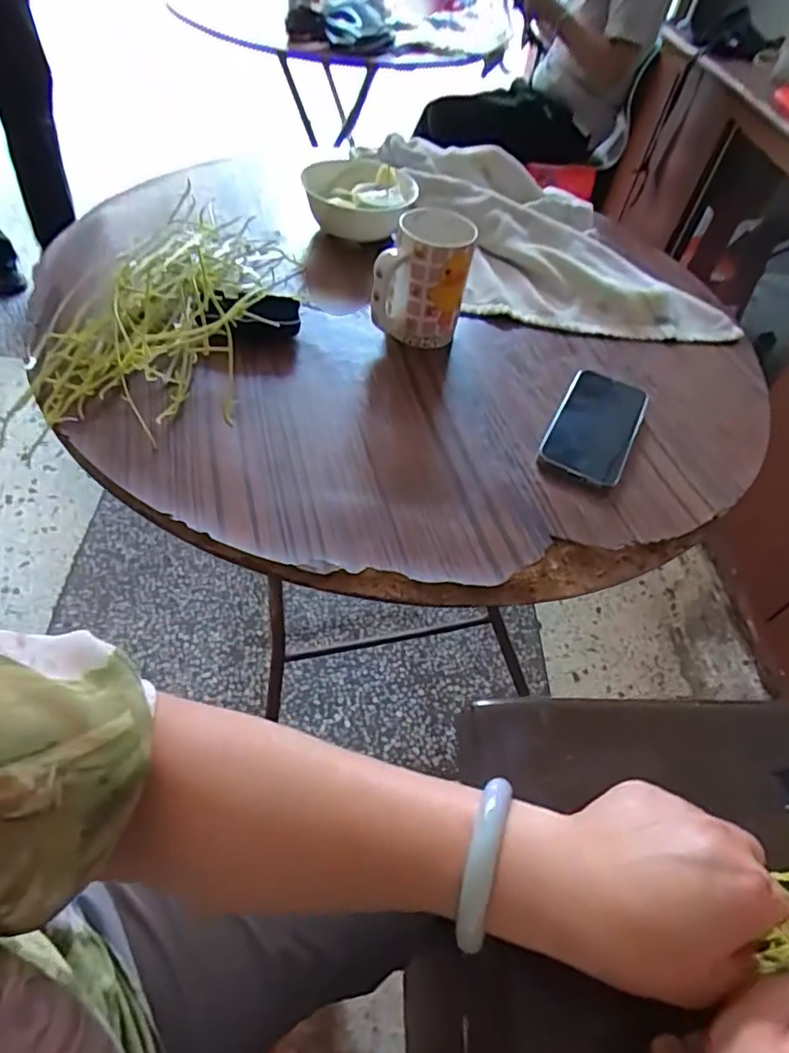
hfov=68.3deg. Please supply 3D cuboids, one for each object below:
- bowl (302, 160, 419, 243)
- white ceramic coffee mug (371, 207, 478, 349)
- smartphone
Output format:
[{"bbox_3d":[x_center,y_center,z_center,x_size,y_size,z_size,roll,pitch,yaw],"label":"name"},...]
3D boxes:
[{"bbox_3d":[-0.047,-0.437,0.777,0.145,0.063,0.136,1,49,-6],"label":"bowl"},{"bbox_3d":[0.027,-0.263,0.625,0.096,0.118,0.087,5,49,-2],"label":"white ceramic coffee mug"},{"bbox_3d":[0.206,-0.106,0.591,0.080,0.012,0.154,24,50,14],"label":"smartphone"}]

